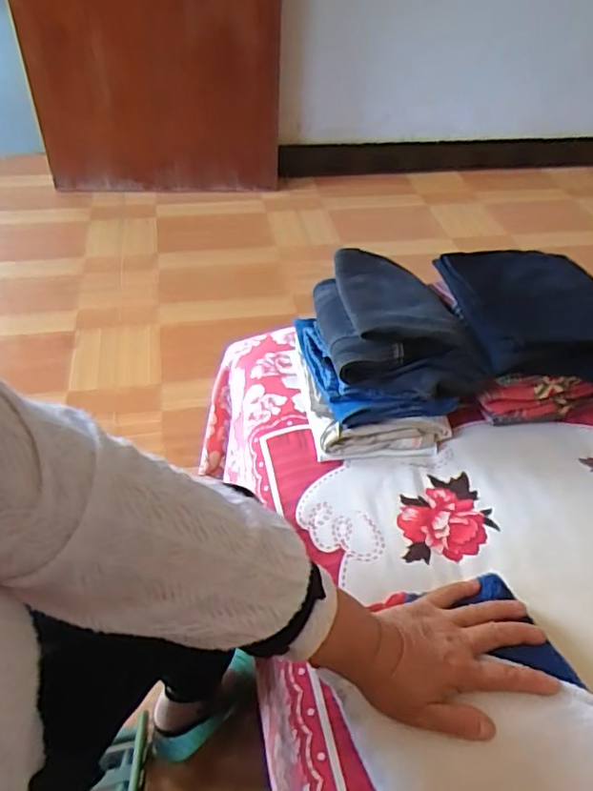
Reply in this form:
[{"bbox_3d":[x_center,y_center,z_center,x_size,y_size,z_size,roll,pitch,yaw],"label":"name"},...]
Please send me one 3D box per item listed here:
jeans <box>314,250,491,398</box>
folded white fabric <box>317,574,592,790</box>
[{"bbox_3d":[0.115,-0.096,0.722,0.168,0.075,0.228,-8,46,-11],"label":"jeans"},{"bbox_3d":[0.143,0.271,0.468,0.182,0.064,0.206,-19,49,-19],"label":"folded white fabric"}]

